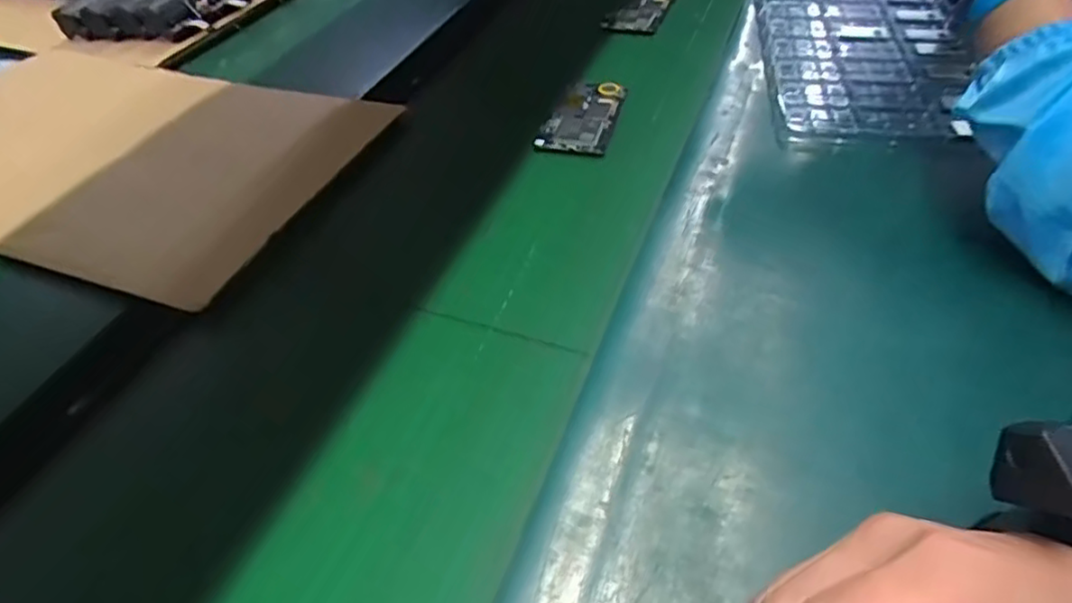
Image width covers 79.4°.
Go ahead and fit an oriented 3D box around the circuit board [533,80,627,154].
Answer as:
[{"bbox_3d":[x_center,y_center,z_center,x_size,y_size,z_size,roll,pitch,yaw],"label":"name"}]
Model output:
[{"bbox_3d":[0.047,-0.185,0.632,0.067,0.010,0.130,9,48,14],"label":"circuit board"}]

